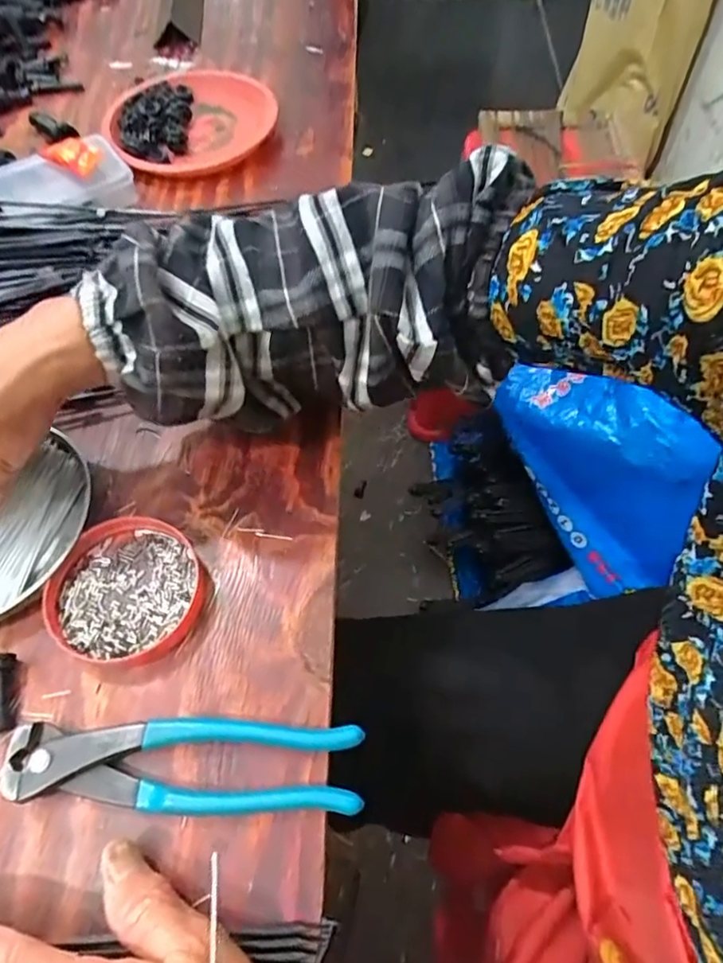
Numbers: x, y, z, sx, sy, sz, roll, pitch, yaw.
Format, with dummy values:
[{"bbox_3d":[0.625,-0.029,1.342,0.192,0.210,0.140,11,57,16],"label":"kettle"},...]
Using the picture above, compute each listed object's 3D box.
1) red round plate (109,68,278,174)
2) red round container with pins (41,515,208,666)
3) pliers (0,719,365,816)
[{"bbox_3d":[-0.156,-0.331,0.546,0.144,0.032,0.138,0,62,-1],"label":"red round plate"},{"bbox_3d":[-0.127,0.059,0.323,0.078,0.012,0.077,0,62,-1],"label":"red round container with pins"},{"bbox_3d":[-0.083,0.134,0.280,0.162,0.015,0.038,1,62,-1],"label":"pliers"}]

